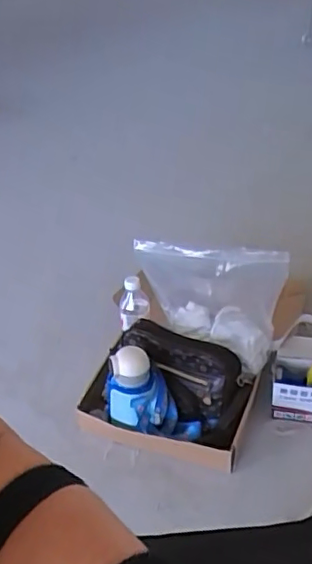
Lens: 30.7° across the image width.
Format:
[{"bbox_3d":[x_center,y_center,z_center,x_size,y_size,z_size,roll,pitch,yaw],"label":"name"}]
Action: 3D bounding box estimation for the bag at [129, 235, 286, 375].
[{"bbox_3d":[0.111,0.024,1.134,0.281,0.241,0.092,13,39,22],"label":"bag"}]

